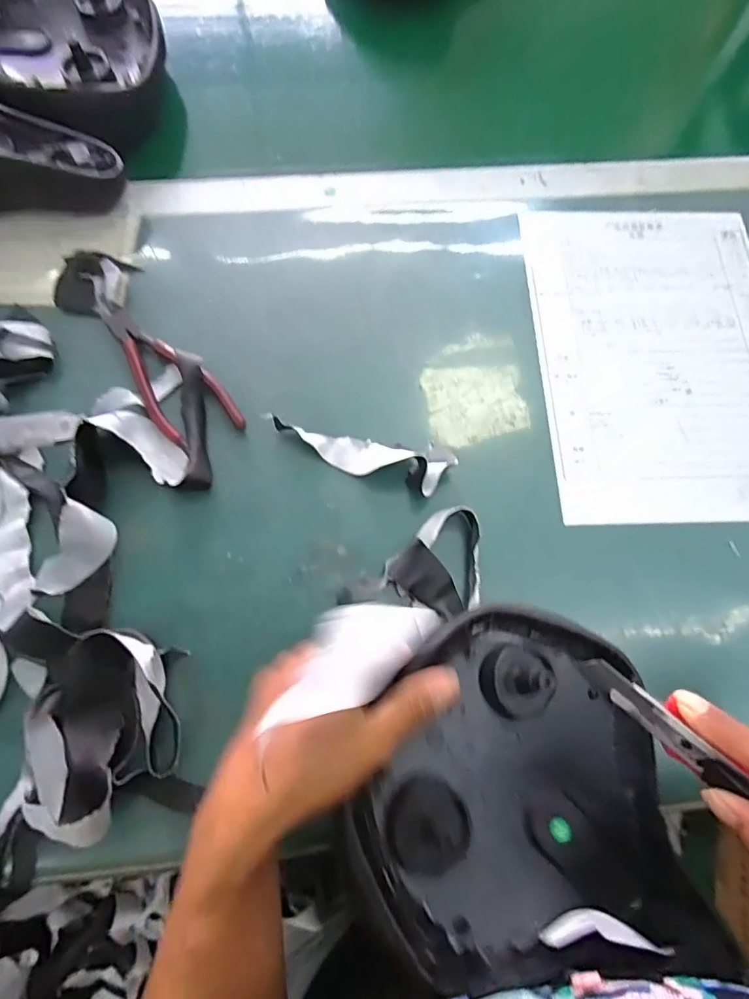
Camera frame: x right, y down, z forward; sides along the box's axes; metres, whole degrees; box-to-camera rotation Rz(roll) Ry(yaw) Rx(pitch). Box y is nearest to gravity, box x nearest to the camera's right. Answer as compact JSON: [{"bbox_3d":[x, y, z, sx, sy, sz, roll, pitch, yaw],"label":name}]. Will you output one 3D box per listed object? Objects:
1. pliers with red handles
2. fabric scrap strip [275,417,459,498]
[{"bbox_3d":[-0.169,-0.113,0.390,0.055,0.010,0.178,-33,76,-12],"label":"pliers with red handles"},{"bbox_3d":[-0.009,-0.037,0.373,0.131,0.020,0.037,19,72,4],"label":"fabric scrap strip"}]

